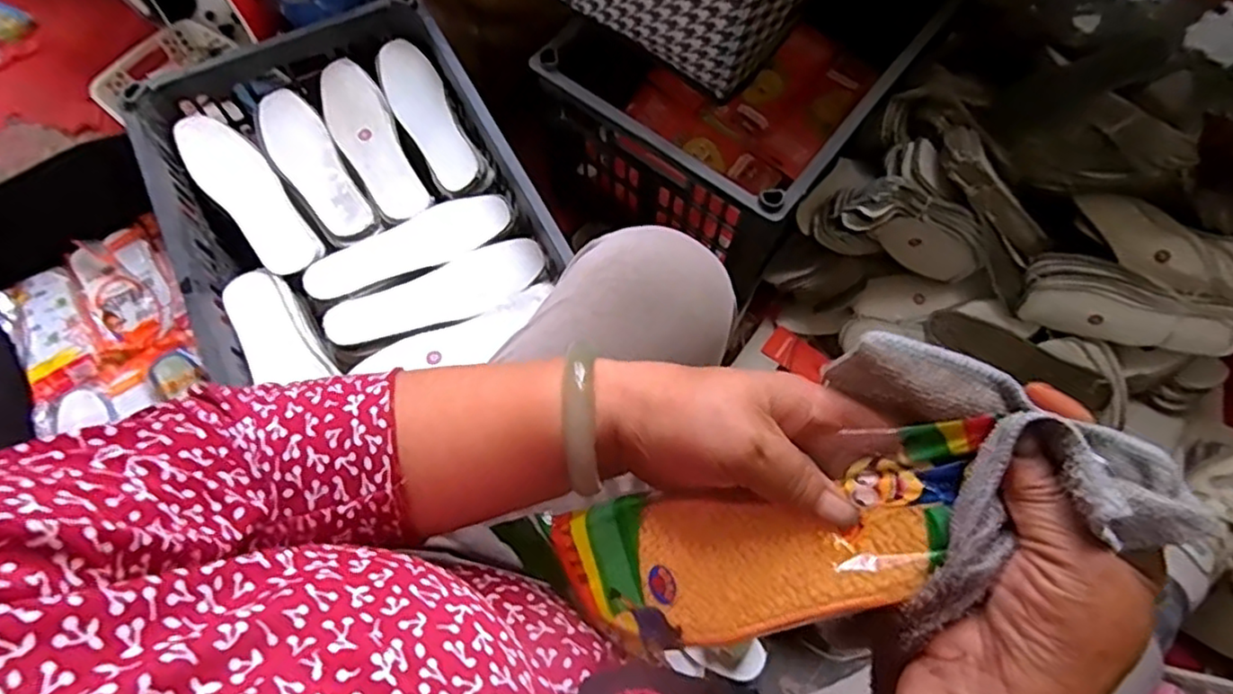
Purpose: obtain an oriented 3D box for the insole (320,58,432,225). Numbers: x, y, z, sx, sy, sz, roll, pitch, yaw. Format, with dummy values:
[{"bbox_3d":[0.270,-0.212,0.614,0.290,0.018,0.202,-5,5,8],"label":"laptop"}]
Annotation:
[{"bbox_3d":[-0.284,-0.239,0.762,0.069,0.023,0.219,-27,70,-10],"label":"insole"}]

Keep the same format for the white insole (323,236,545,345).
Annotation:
[{"bbox_3d":[-0.182,-0.052,0.681,0.223,0.013,0.075,-24,69,-9],"label":"white insole"}]

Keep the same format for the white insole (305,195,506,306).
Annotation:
[{"bbox_3d":[-0.224,-0.110,0.712,0.218,0.009,0.074,-21,69,-7],"label":"white insole"}]

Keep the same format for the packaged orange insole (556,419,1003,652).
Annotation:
[{"bbox_3d":[0.066,0.088,0.289,0.184,0.025,0.068,-20,67,17],"label":"packaged orange insole"}]

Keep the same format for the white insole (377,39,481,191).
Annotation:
[{"bbox_3d":[-0.218,-0.270,0.763,0.062,0.020,0.209,-27,70,-10],"label":"white insole"}]

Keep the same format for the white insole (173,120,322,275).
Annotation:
[{"bbox_3d":[-0.406,-0.170,0.726,0.070,0.020,0.234,-37,72,-13],"label":"white insole"}]

